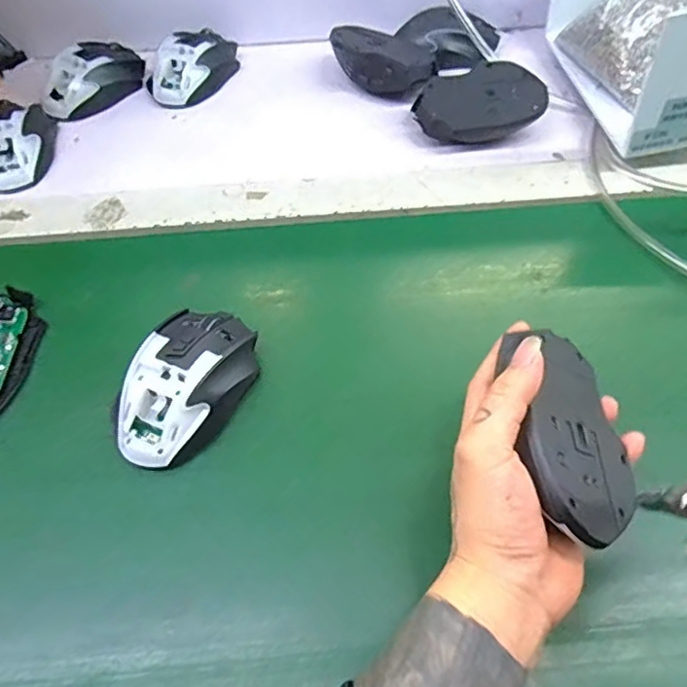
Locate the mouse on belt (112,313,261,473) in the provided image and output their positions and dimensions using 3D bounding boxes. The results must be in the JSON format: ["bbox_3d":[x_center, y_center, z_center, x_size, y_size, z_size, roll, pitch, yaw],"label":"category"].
[{"bbox_3d":[-0.103,0.025,0.389,0.068,0.041,0.112,16,57,12],"label":"mouse on belt"}]

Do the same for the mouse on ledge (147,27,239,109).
[{"bbox_3d":[-0.158,-0.296,0.619,0.071,0.036,0.116,31,61,21],"label":"mouse on ledge"}]

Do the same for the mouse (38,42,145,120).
[{"bbox_3d":[-0.260,-0.275,0.606,0.115,0.035,0.068,-37,62,-22],"label":"mouse"}]

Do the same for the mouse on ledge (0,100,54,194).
[{"bbox_3d":[-0.308,-0.188,0.542,0.066,0.034,0.108,0,55,1],"label":"mouse on ledge"}]

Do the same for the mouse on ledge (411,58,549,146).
[{"bbox_3d":[0.125,-0.215,0.542,0.112,0.045,0.081,-19,57,-12],"label":"mouse on ledge"}]

